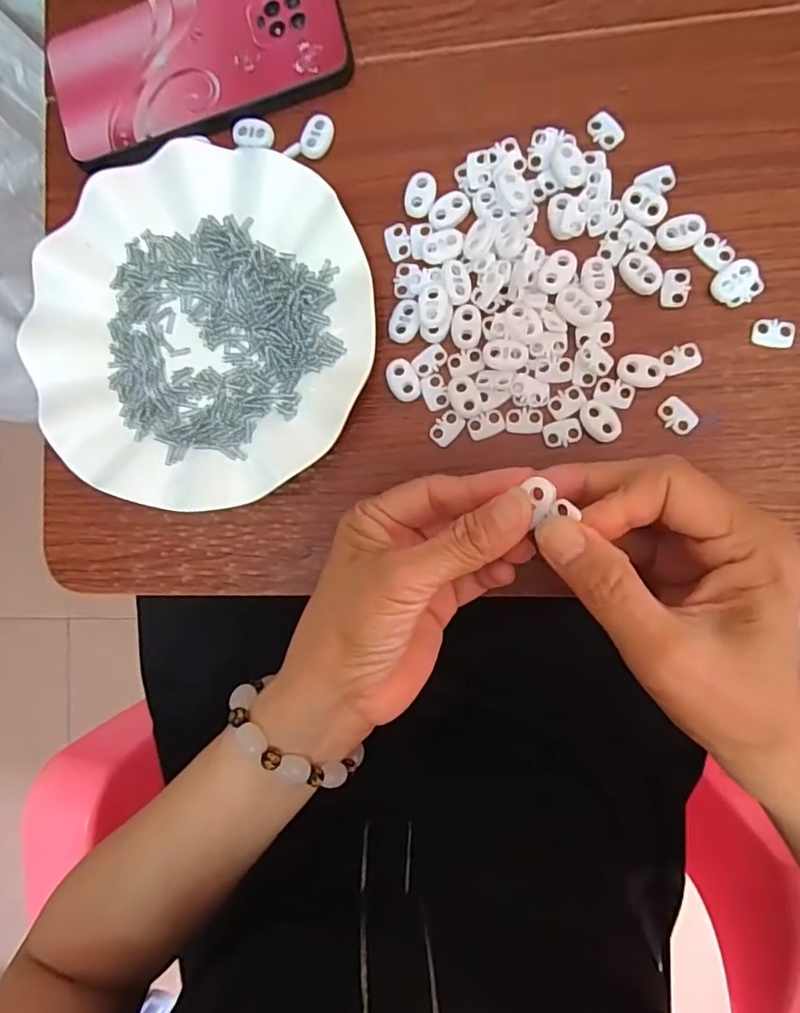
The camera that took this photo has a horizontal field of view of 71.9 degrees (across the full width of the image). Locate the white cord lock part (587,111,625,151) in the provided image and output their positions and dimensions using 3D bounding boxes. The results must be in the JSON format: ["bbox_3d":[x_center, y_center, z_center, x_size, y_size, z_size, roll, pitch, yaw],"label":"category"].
[{"bbox_3d":[0.104,-0.191,0.280,0.013,0.004,0.019,-34,86,5],"label":"white cord lock part"}]

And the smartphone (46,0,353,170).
[{"bbox_3d":[-0.112,-0.245,0.303,0.162,0.009,0.080,-16,88,6],"label":"smartphone"}]

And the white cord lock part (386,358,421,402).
[{"bbox_3d":[0.002,-0.066,0.289,0.015,0.004,0.023,-29,87,6],"label":"white cord lock part"}]

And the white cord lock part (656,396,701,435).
[{"bbox_3d":[0.138,-0.045,0.273,0.015,0.004,0.019,-42,86,5],"label":"white cord lock part"}]

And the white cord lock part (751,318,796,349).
[{"bbox_3d":[0.182,-0.084,0.268,0.018,0.004,0.014,7,91,7],"label":"white cord lock part"}]

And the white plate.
[{"bbox_3d":[-0.105,-0.094,0.294,0.180,0.023,0.183,0,90,7],"label":"white plate"}]

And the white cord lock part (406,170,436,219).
[{"bbox_3d":[0.011,-0.164,0.290,0.015,0.005,0.023,17,92,6],"label":"white cord lock part"}]

